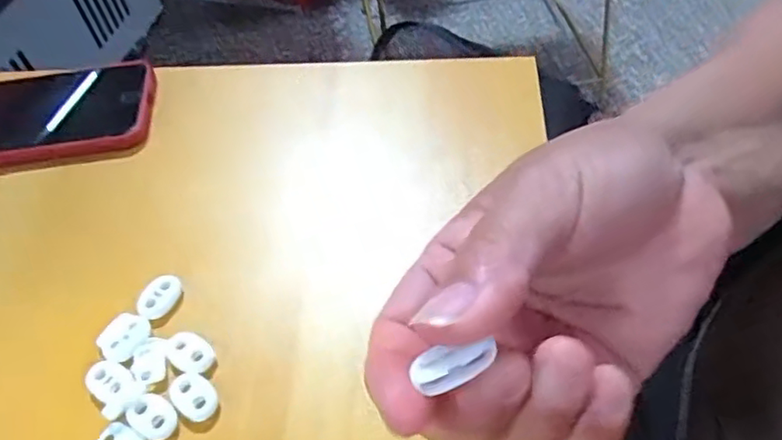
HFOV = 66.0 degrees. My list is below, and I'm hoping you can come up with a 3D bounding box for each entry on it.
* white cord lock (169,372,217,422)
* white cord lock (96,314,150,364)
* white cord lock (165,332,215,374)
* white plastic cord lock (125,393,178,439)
[{"bbox_3d":[-0.081,0.072,0.248,0.015,0.005,0.023,-40,59,-23],"label":"white cord lock"},{"bbox_3d":[-0.118,0.051,0.266,0.019,0.004,0.022,33,62,26],"label":"white cord lock"},{"bbox_3d":[-0.087,0.058,0.261,0.023,0.007,0.016,31,61,25],"label":"white cord lock"},{"bbox_3d":[-0.096,0.080,0.244,0.022,0.005,0.015,31,61,25],"label":"white plastic cord lock"}]

